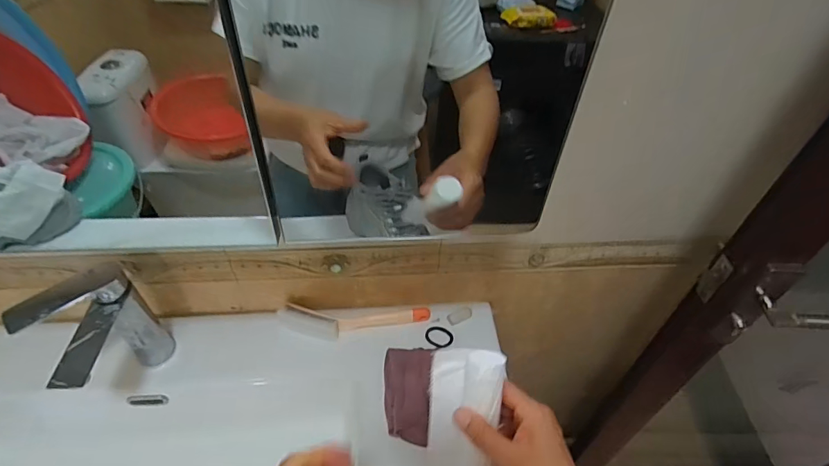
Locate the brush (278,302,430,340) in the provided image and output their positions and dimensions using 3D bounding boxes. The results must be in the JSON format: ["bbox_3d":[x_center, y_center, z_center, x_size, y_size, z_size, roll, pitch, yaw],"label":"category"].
[{"bbox_3d":[-0.092,0.132,0.685,0.231,0.030,0.040,0,45,-4],"label":"brush"}]

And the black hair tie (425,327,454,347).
[{"bbox_3d":[0.039,0.163,0.692,0.044,0.005,0.035,21,47,17],"label":"black hair tie"}]

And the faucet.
[{"bbox_3d":[-0.382,0.143,0.560,0.105,0.180,0.121,28,50,23],"label":"faucet"}]

